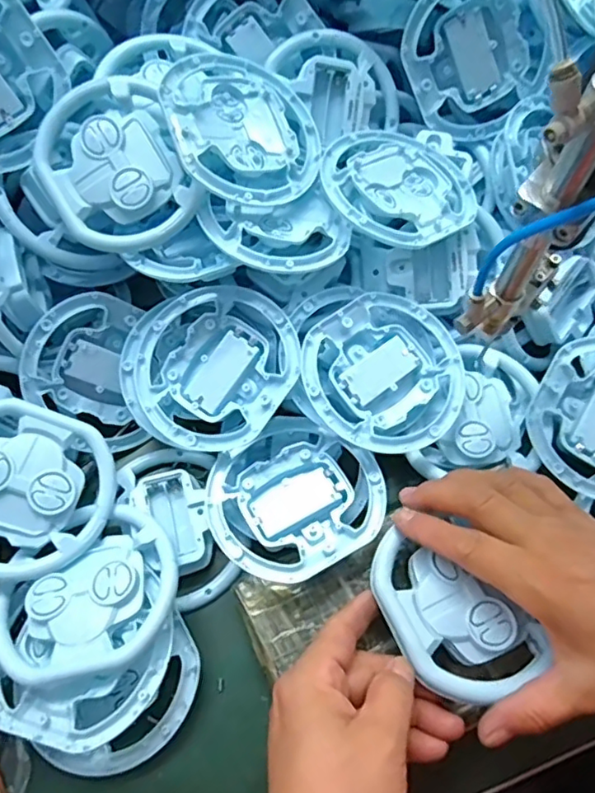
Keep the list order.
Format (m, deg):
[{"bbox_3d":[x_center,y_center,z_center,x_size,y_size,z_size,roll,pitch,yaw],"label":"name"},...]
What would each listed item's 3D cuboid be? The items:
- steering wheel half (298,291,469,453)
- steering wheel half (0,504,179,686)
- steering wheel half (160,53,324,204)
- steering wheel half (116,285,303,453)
[{"bbox_3d":[0.057,-0.016,0.366,0.101,0.023,0.096,0,63,-1],"label":"steering wheel half"},{"bbox_3d":[-0.118,0.109,0.326,0.100,0.016,0.089,-38,70,-18],"label":"steering wheel half"},{"bbox_3d":[-0.034,-0.167,0.368,0.095,0.018,0.103,-12,81,-26],"label":"steering wheel half"},{"bbox_3d":[-0.056,-0.019,0.378,0.112,0.020,0.106,32,81,14],"label":"steering wheel half"}]

